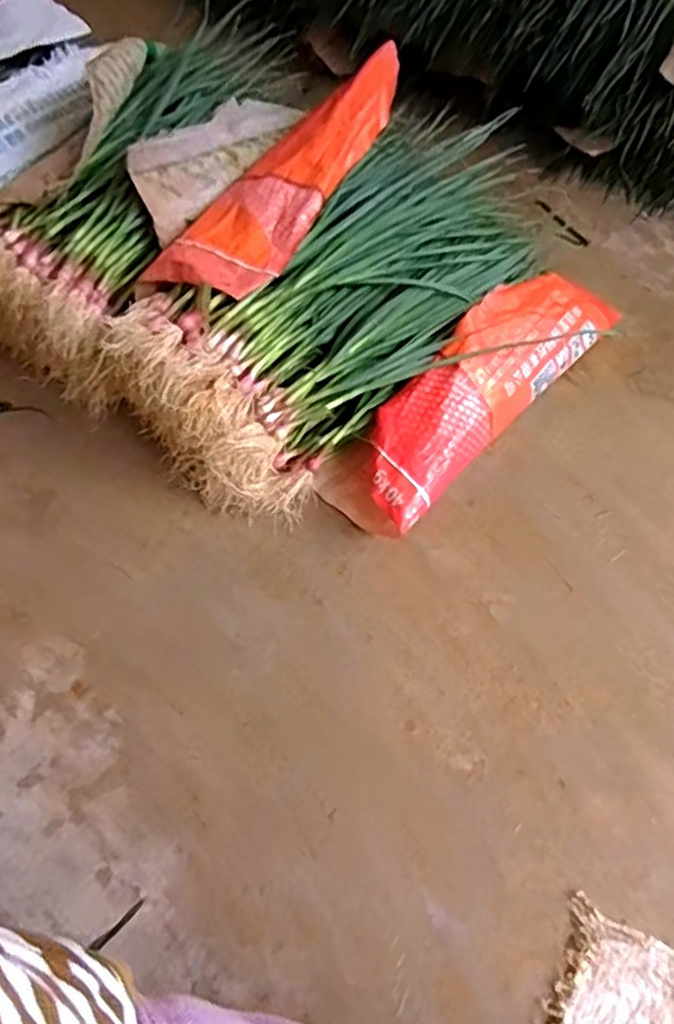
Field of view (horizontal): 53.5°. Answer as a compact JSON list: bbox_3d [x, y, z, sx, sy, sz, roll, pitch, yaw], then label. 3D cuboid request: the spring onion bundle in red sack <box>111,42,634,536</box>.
[{"bbox_3d":[0.040,-0.263,0.888,0.448,0.195,0.606,39,70,17],"label":"spring onion bundle in red sack"}]

